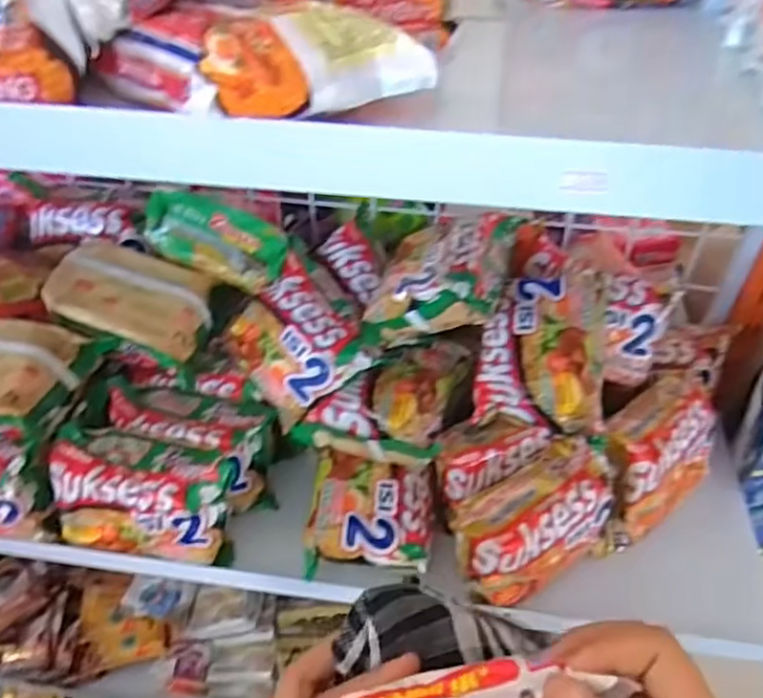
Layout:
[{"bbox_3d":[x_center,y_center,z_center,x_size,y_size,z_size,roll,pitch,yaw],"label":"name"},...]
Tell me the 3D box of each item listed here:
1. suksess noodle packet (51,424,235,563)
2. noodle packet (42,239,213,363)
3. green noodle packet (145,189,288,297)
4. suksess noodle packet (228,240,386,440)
[{"bbox_3d":[-0.197,0.123,0.558,0.143,0.092,0.068,6,45,6],"label":"suksess noodle packet"},{"bbox_3d":[-0.225,-0.045,0.611,0.136,0.032,0.095,18,54,-8],"label":"noodle packet"},{"bbox_3d":[-0.151,-0.100,0.625,0.127,0.062,0.035,22,6,-2],"label":"green noodle packet"},{"bbox_3d":[-0.076,-0.011,0.602,0.114,0.040,0.134,-41,70,4],"label":"suksess noodle packet"}]

